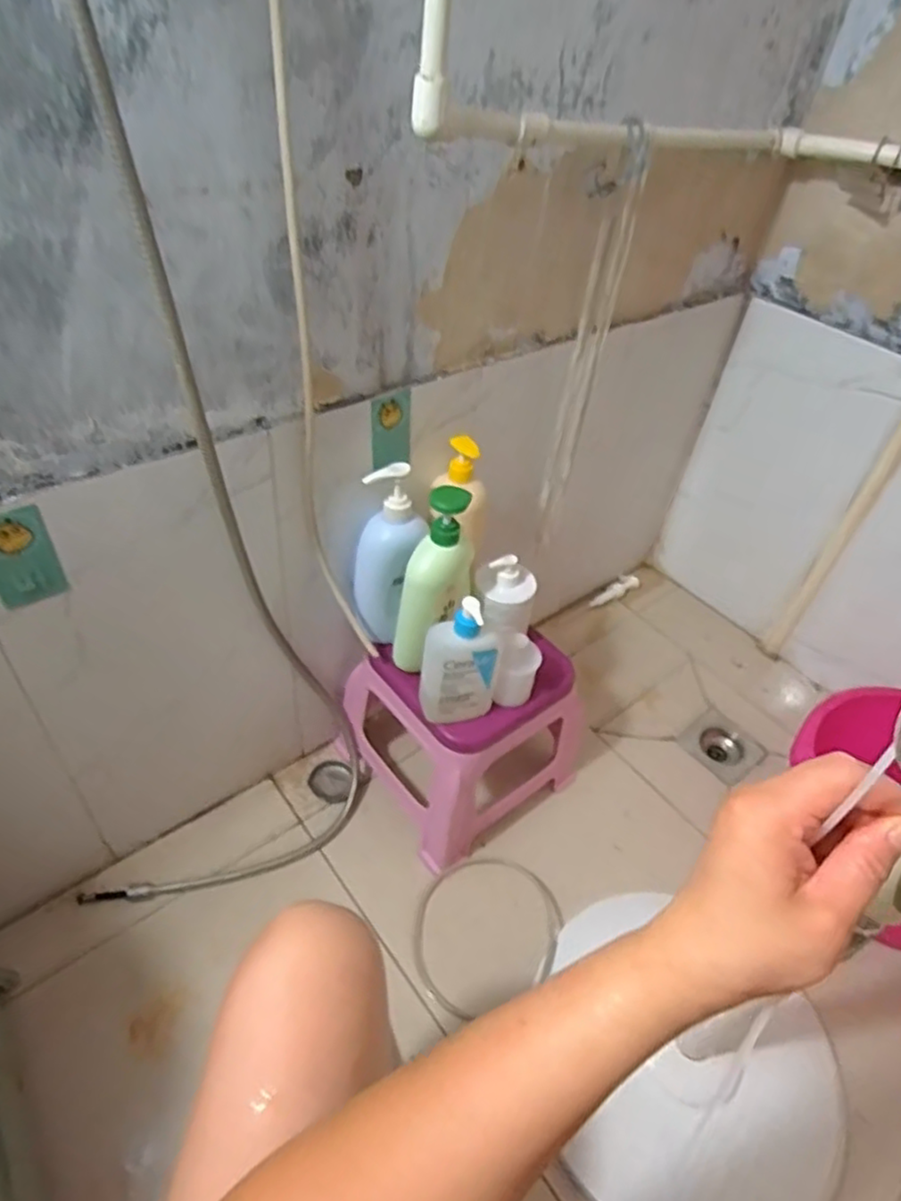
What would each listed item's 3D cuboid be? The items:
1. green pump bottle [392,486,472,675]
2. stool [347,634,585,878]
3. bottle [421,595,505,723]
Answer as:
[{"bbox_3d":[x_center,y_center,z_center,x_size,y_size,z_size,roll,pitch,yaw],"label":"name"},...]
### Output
[{"bbox_3d":[-0.021,-0.017,0.870,0.070,0.268,0.075,26,26,18],"label":"green pump bottle"},{"bbox_3d":[0.025,0.185,1.093,0.281,0.305,0.272,-26,53,-30],"label":"stool"},{"bbox_3d":[0.015,0.078,0.860,0.097,0.185,0.044,2,44,-5],"label":"bottle"}]

